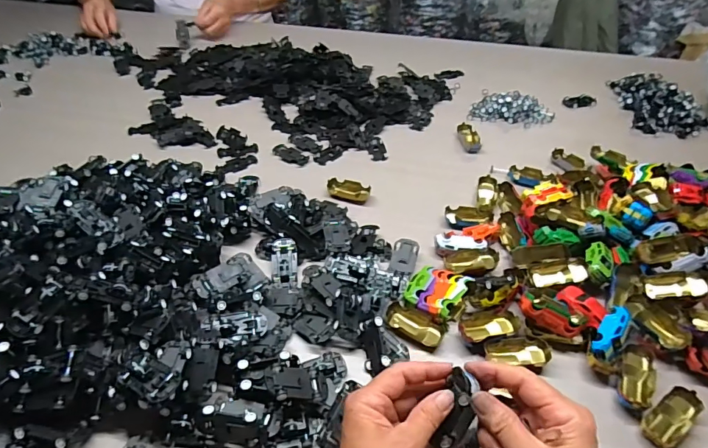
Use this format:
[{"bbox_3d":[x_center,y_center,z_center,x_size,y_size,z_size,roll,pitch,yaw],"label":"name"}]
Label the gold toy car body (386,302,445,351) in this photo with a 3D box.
[{"bbox_3d":[0.066,0.111,0.476,0.064,0.020,0.034,20,48,19],"label":"gold toy car body"}]

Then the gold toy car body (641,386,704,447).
[{"bbox_3d":[0.295,0.179,0.405,0.065,0.015,0.029,-27,51,-25],"label":"gold toy car body"}]

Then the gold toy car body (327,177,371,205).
[{"bbox_3d":[-0.008,-0.049,0.644,0.063,0.016,0.032,11,46,11],"label":"gold toy car body"}]

